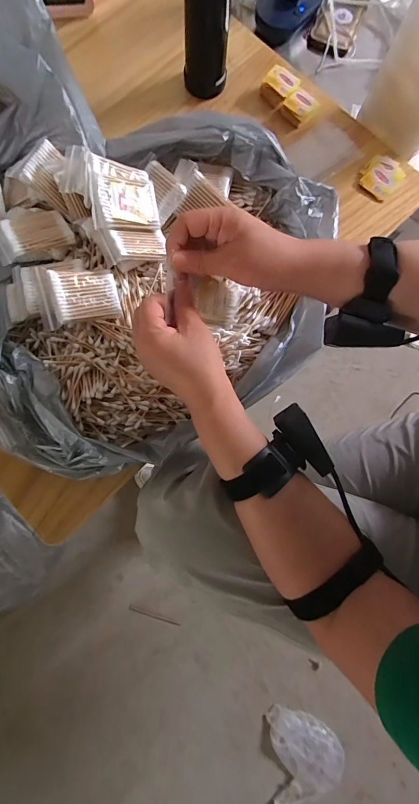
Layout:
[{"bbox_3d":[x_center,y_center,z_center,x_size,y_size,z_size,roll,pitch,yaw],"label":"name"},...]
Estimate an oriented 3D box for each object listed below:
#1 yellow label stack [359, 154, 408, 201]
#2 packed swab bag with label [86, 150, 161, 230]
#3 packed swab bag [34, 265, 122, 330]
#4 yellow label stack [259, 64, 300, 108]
[{"bbox_3d":[0.272,-0.356,0.562,0.057,0.006,0.067,42,81,7],"label":"yellow label stack"},{"bbox_3d":[-0.101,-0.244,0.415,0.079,0.018,0.082,-13,89,-36],"label":"packed swab bag with label"},{"bbox_3d":[-0.148,-0.123,0.409,0.085,0.011,0.061,-18,99,-32],"label":"packed swab bag"},{"bbox_3d":[0.112,-0.507,0.580,0.049,0.026,0.048,38,80,6],"label":"yellow label stack"}]

